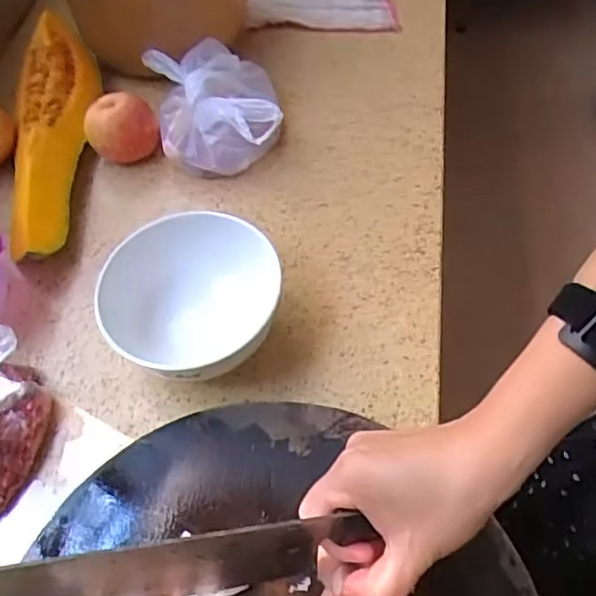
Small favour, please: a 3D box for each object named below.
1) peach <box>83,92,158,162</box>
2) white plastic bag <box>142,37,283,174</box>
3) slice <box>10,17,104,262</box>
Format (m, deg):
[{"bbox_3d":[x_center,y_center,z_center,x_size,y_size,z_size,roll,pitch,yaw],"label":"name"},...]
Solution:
[{"bbox_3d":[-0.198,-0.191,0.698,0.076,0.068,0.076,-1,58,2],"label":"peach"},{"bbox_3d":[-0.094,-0.218,0.701,0.135,0.078,0.157,-8,58,-2],"label":"white plastic bag"},{"bbox_3d":[-0.278,-0.186,0.698,0.080,0.067,0.319,-8,58,-2],"label":"slice"}]

